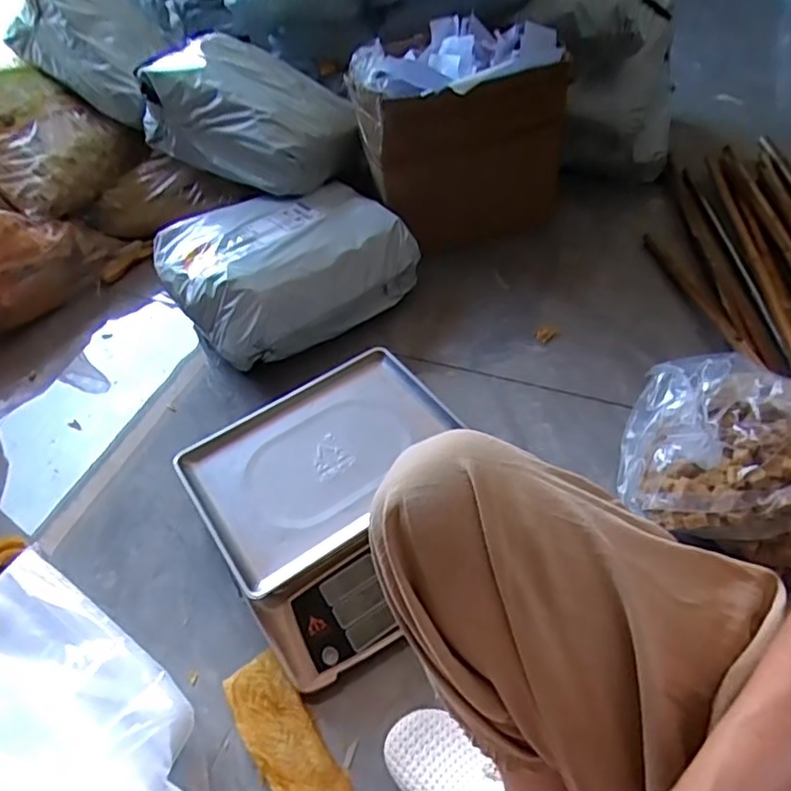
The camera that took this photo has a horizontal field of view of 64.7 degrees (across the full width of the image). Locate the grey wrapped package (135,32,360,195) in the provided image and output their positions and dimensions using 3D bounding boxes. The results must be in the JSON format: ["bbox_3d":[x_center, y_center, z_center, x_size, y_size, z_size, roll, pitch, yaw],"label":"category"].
[{"bbox_3d":[-0.260,-0.557,1.206,0.371,0.170,0.289,26,56,26],"label":"grey wrapped package"}]

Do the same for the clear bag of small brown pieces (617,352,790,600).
[{"bbox_3d":[0.408,0.080,0.747,0.264,0.126,0.205,27,57,27],"label":"clear bag of small brown pieces"}]

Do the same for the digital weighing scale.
[{"bbox_3d":[-0.060,0.132,0.809,0.327,0.116,0.333,-30,52,-19],"label":"digital weighing scale"}]

